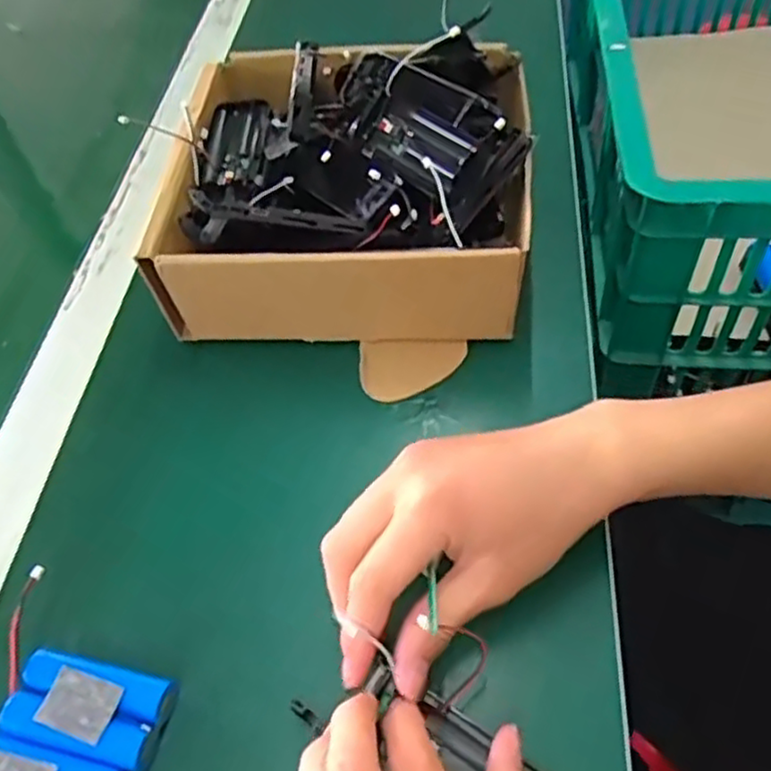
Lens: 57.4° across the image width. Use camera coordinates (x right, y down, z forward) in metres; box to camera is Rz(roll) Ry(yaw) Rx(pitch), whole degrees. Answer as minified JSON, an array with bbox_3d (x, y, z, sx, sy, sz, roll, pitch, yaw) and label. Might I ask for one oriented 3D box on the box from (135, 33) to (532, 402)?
[{"bbox_3d":[-0.020,-0.125,0.447,0.209,0.093,0.202,2,52,6],"label":"box"}]

